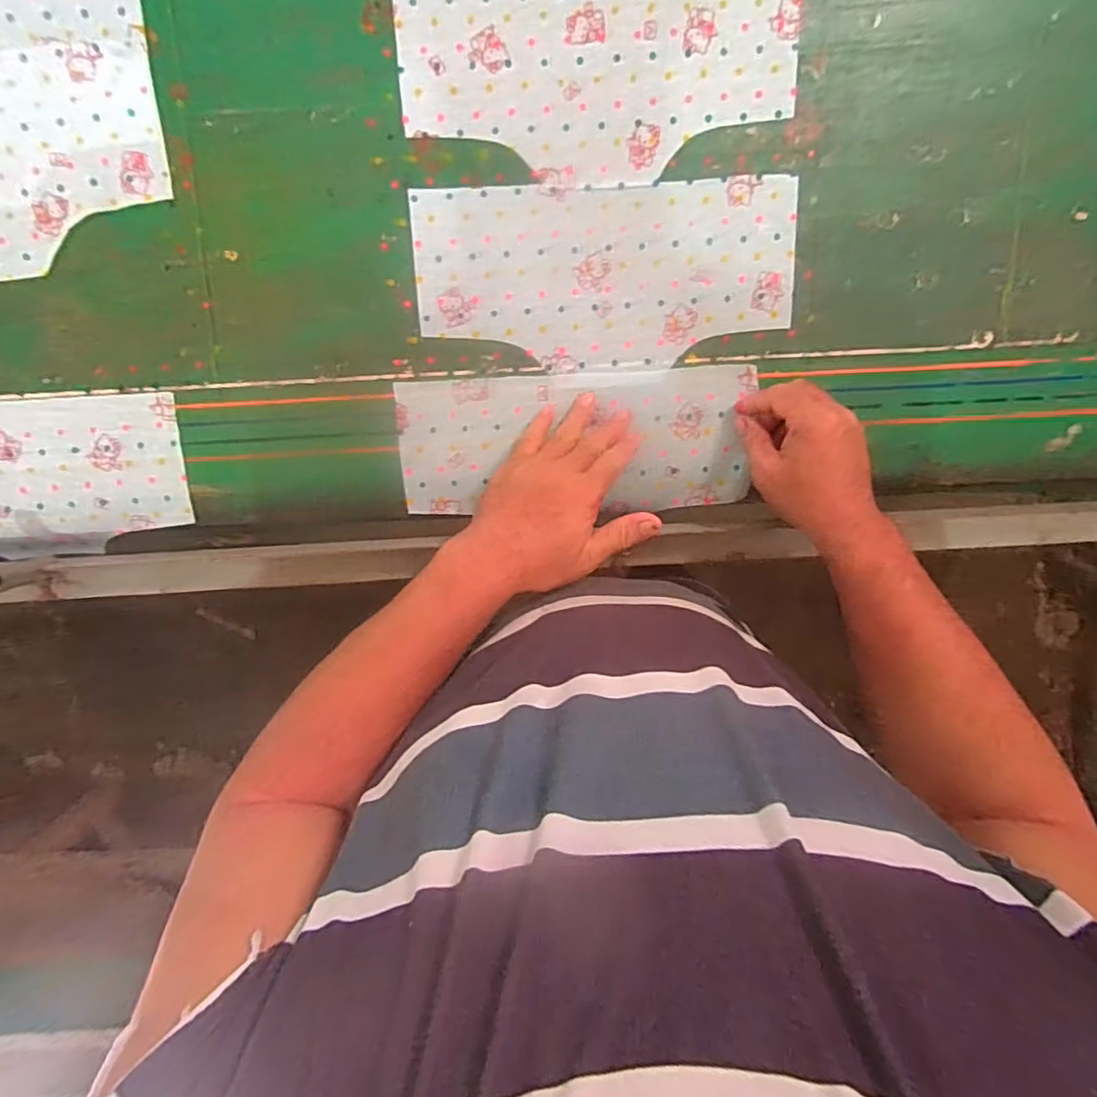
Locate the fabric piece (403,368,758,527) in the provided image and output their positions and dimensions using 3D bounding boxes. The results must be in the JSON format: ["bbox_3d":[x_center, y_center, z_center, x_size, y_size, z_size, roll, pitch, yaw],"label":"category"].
[{"bbox_3d":[0.024,-0.095,0.530,0.314,0.011,0.127,-3,103,-1],"label":"fabric piece"}]

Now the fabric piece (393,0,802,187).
[{"bbox_3d":[0.041,-0.388,0.472,0.318,0.004,0.162,-2,100,0],"label":"fabric piece"}]

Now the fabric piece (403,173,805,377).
[{"bbox_3d":[0.050,-0.233,0.499,0.319,0.004,0.146,-2,100,0],"label":"fabric piece"}]

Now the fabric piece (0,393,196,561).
[{"bbox_3d":[-0.489,-0.059,0.518,0.321,0.008,0.137,-3,100,0],"label":"fabric piece"}]

